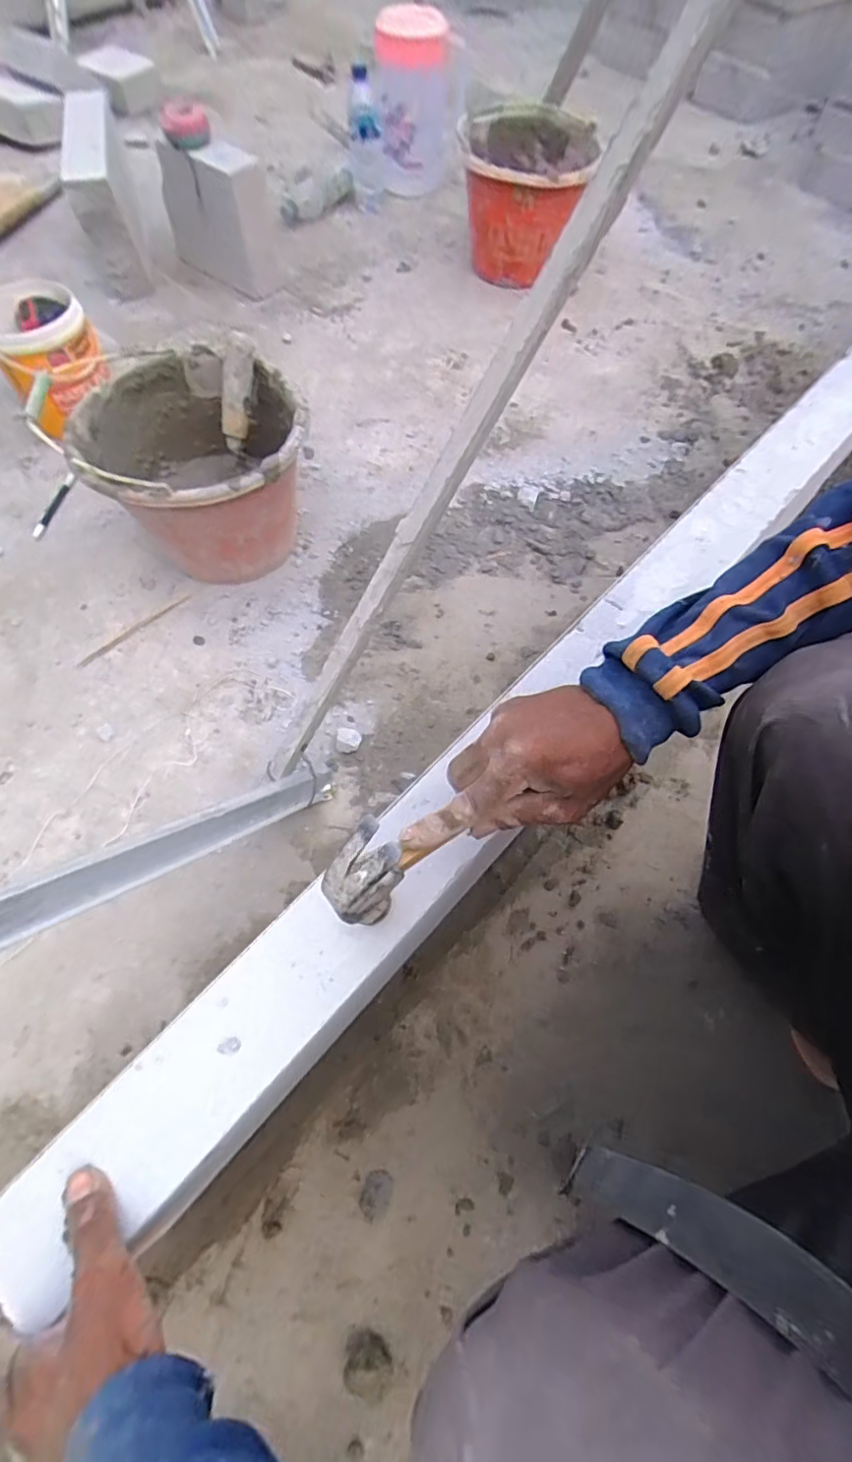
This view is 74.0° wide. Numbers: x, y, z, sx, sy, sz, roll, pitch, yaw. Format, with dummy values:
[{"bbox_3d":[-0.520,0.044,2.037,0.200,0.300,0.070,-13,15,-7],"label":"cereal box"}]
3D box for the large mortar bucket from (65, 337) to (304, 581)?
[{"bbox_3d":[-0.289,-0.334,0.761,0.260,0.219,0.263,0,63,0],"label":"large mortar bucket"}]

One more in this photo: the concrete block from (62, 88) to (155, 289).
[{"bbox_3d":[-0.628,-1.042,1.116,0.097,0.202,0.379,-15,65,-8],"label":"concrete block"}]

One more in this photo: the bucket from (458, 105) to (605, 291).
[{"bbox_3d":[0.188,-1.043,1.122,0.241,0.216,0.279,-2,63,-1],"label":"bucket"}]

